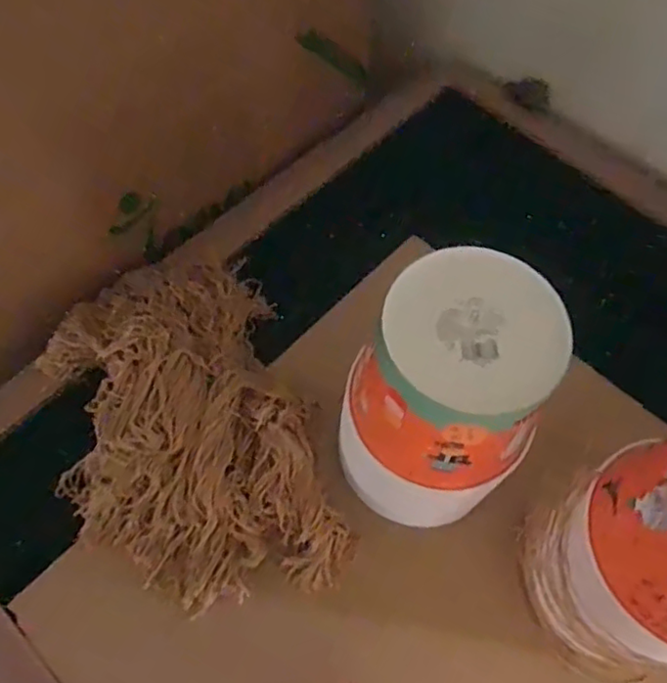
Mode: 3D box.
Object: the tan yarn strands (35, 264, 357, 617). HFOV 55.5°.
[{"bbox_3d":[-0.152,0.077,0.631,0.242,0.051,0.368,-17,66,-11],"label":"tan yarn strands"}]

